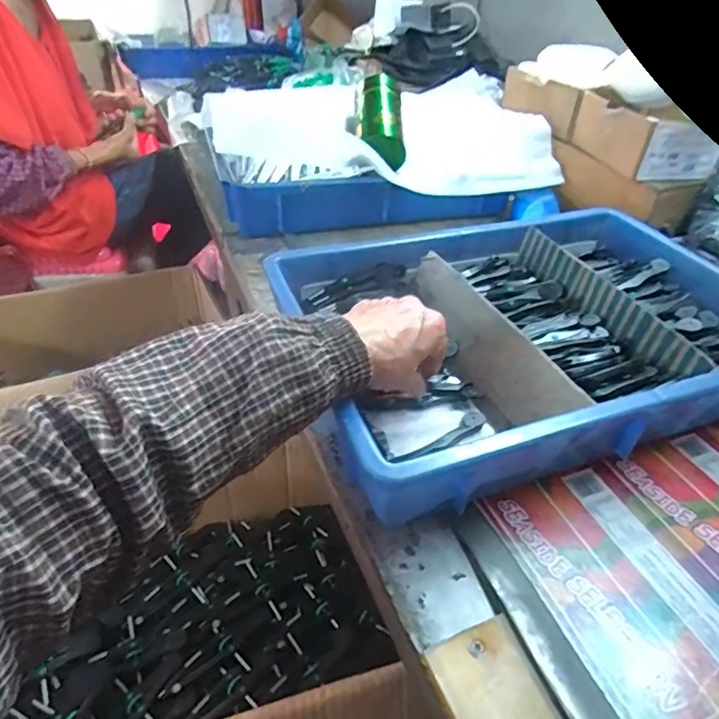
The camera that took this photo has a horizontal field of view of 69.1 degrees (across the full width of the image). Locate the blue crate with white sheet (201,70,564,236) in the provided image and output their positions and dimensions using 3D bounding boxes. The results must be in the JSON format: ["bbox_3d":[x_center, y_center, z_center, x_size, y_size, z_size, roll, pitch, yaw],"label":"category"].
[{"bbox_3d":[0.033,-0.317,0.764,0.466,0.141,0.256,-11,41,-16],"label":"blue crate with white sheet"}]

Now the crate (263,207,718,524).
[{"bbox_3d":[0.162,-0.033,0.491,0.434,0.076,0.291,-12,41,-18],"label":"crate"}]

